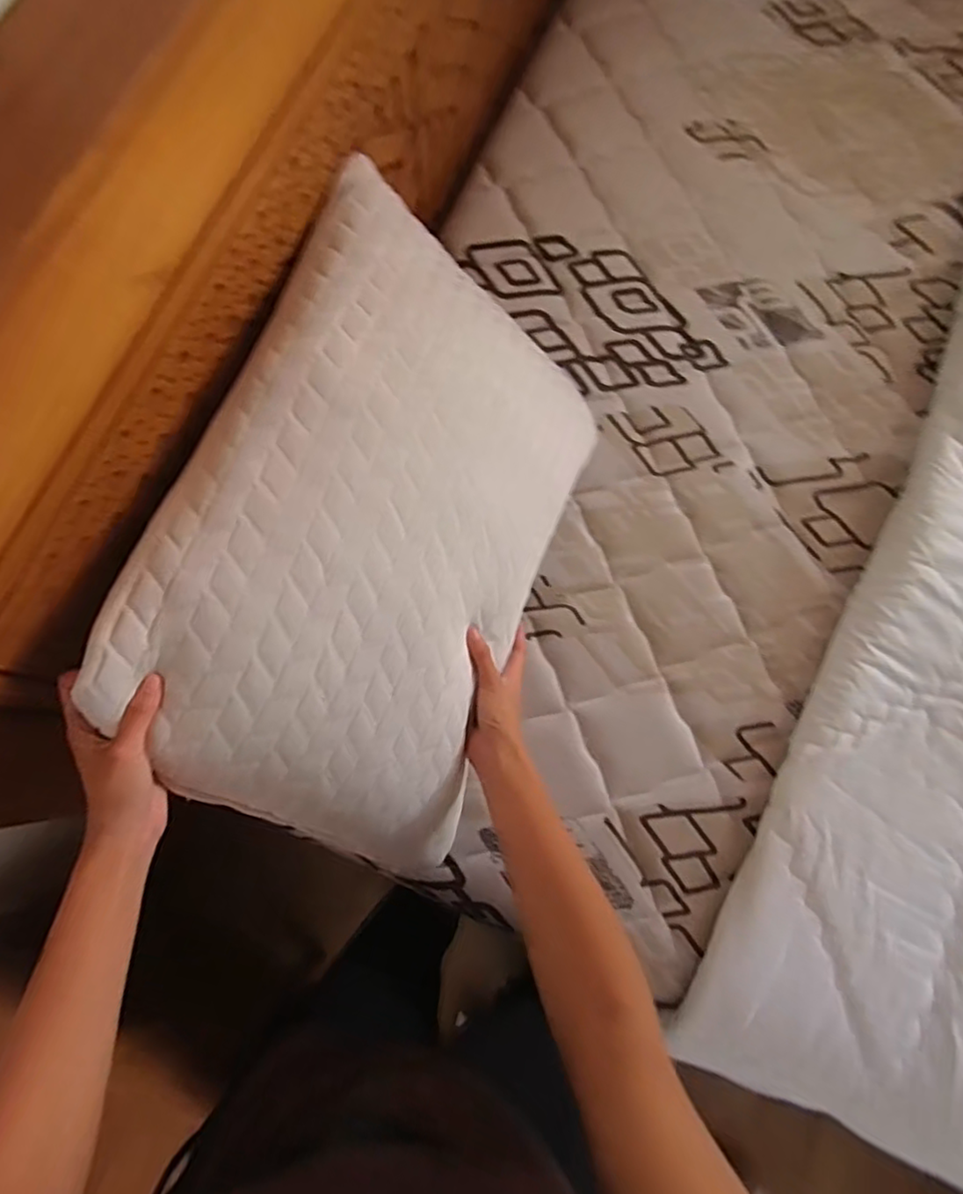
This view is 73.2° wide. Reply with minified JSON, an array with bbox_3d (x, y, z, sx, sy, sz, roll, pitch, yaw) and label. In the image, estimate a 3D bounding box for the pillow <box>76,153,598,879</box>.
[{"bbox_3d":[-0.072,-0.062,0.555,0.333,0.120,0.530,29,74,-29],"label":"pillow"}]

